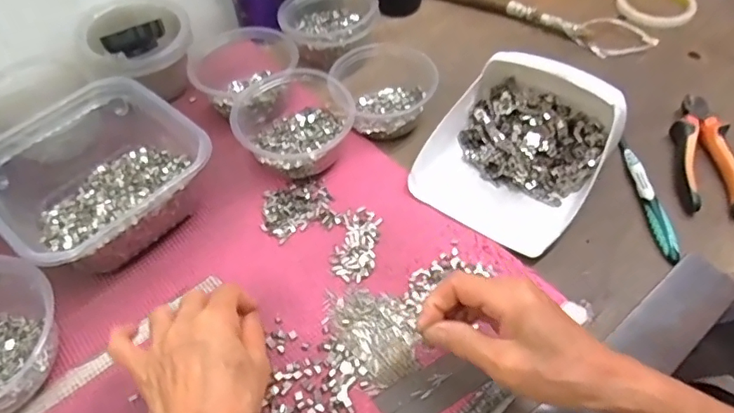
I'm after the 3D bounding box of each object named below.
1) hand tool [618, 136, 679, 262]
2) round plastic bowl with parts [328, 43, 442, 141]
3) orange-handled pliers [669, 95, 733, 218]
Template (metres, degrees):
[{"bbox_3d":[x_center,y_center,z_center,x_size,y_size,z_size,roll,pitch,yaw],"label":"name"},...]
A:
[{"bbox_3d":[0.268,-0.011,0.506,0.012,0.017,0.143,-1,53,1],"label":"hand tool"},{"bbox_3d":[0.021,-0.133,0.577,0.102,0.049,0.113,-22,55,-15],"label":"round plastic bowl with parts"},{"bbox_3d":[0.338,-0.058,0.530,0.050,0.021,0.151,6,53,6],"label":"orange-handled pliers"}]

